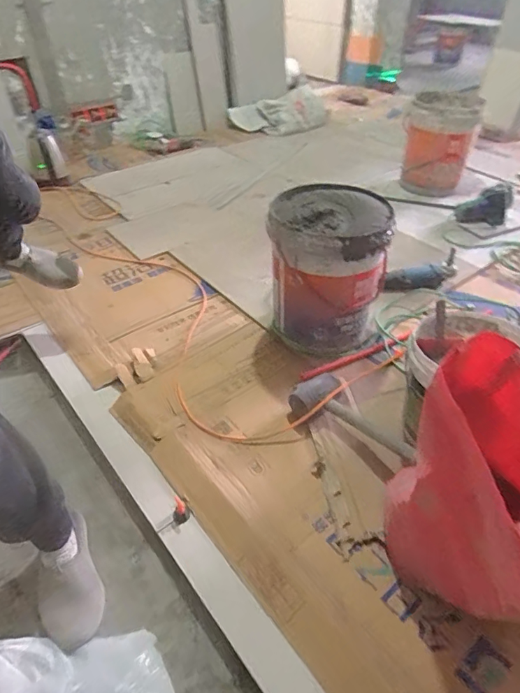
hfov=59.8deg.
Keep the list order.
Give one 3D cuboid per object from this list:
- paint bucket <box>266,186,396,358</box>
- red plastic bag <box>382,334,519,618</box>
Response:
[{"bbox_3d":[0.175,-0.190,1.206,0.288,0.394,0.288,7,42,8],"label":"paint bucket"},{"bbox_3d":[0.320,0.236,0.716,0.160,0.401,0.348,-3,41,-3],"label":"red plastic bag"}]

